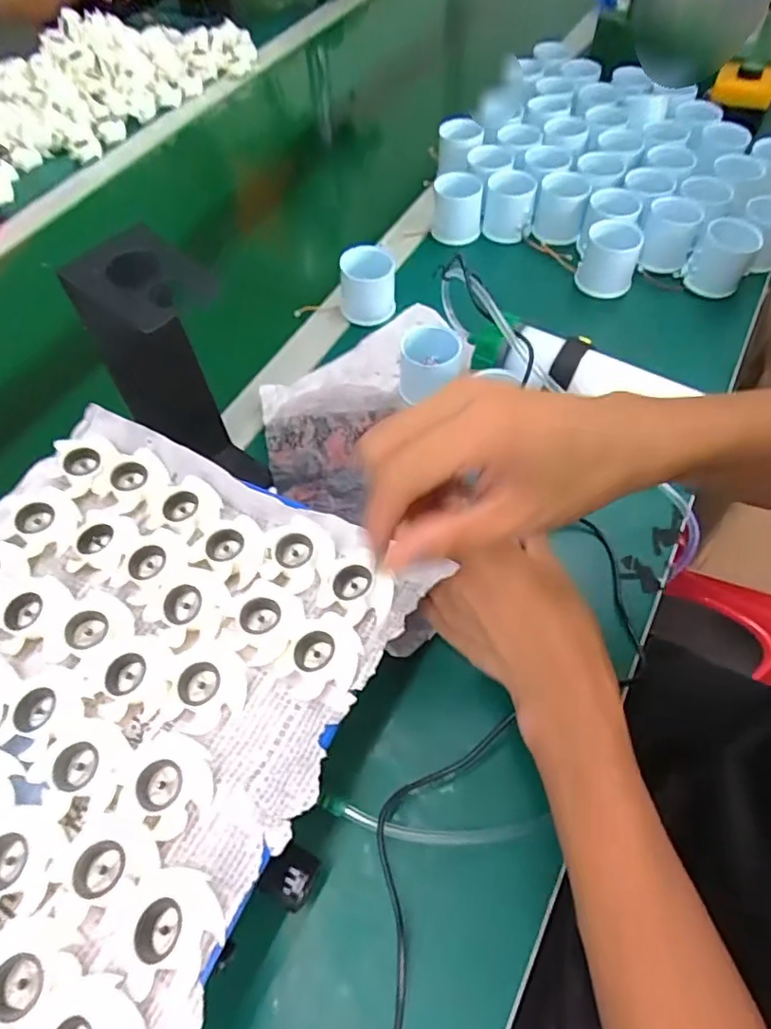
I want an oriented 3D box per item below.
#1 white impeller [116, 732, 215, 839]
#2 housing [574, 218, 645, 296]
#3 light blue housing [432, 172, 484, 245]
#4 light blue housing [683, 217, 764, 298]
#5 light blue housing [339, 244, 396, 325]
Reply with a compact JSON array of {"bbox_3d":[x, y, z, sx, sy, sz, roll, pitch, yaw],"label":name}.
[{"bbox_3d":[-0.107,0.127,0.277,0.043,0.015,0.044,-2,57,3],"label":"white impeller"},{"bbox_3d":[0.222,-0.254,0.576,0.055,0.063,0.055,14,59,13],"label":"housing"},{"bbox_3d":[0.080,-0.339,0.643,0.054,0.053,0.051,3,58,6],"label":"light blue housing"},{"bbox_3d":[0.331,-0.249,0.573,0.051,0.063,0.055,27,63,20],"label":"light blue housing"},{"bbox_3d":[-0.018,-0.227,0.572,0.055,0.057,0.053,-9,57,-2],"label":"light blue housing"}]

